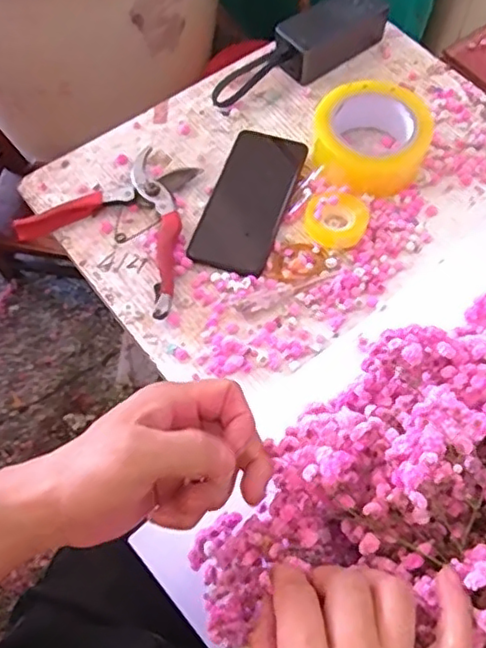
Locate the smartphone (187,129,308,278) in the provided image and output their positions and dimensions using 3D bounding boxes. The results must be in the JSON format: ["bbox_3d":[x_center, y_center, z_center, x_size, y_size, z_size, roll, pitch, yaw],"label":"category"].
[{"bbox_3d":[0.008,-0.125,0.622,0.076,0.013,0.168,18,64,9],"label":"smartphone"}]

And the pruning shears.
[{"bbox_3d":[-0.103,-0.104,0.608,0.169,0.020,0.156,29,66,14],"label":"pruning shears"}]

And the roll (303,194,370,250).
[{"bbox_3d":[0.089,-0.100,0.601,0.061,0.017,0.060,0,63,0],"label":"roll"}]

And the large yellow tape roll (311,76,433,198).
[{"bbox_3d":[0.129,-0.188,0.634,0.114,0.050,0.123,0,63,0],"label":"large yellow tape roll"}]

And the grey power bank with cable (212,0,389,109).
[{"bbox_3d":[0.065,-0.304,0.691,0.219,0.056,0.048,-32,67,-15],"label":"grey power bank with cable"}]

